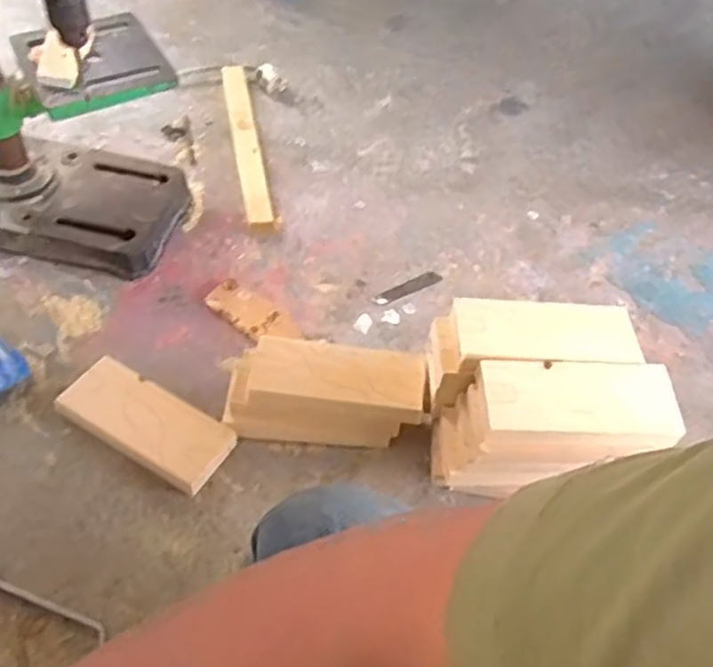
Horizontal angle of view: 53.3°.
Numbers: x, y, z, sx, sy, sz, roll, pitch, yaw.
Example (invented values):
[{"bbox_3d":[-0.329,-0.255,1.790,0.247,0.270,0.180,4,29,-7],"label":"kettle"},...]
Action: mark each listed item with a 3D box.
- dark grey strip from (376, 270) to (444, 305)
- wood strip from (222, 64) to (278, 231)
[{"bbox_3d":[0.066,-0.059,0.914,0.095,0.004,0.019,-24,59,-22],"label":"dark grey strip"},{"bbox_3d":[-0.160,-0.281,1.040,0.036,0.024,0.364,-7,54,-11],"label":"wood strip"}]

